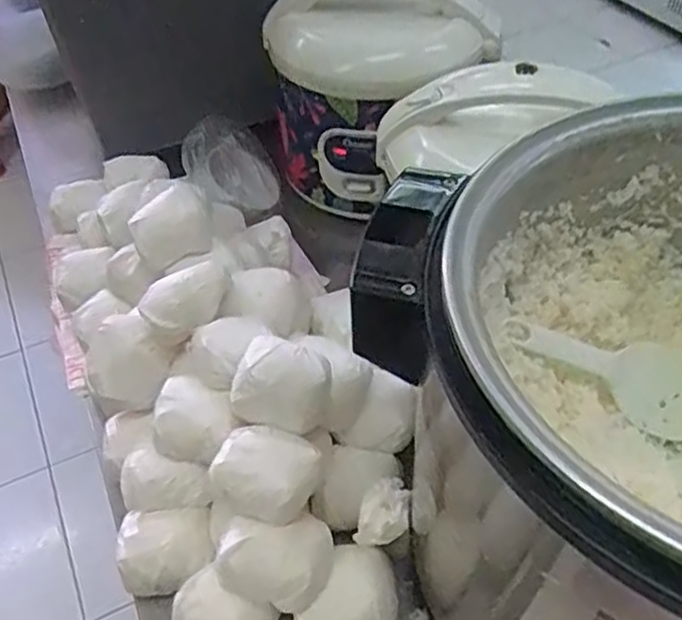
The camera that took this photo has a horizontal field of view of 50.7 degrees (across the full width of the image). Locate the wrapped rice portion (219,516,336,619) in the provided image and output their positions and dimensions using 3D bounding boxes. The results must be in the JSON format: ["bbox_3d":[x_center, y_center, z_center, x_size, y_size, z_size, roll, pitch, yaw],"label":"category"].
[{"bbox_3d":[-0.054,0.195,0.567,0.085,0.048,0.068,7,88,-12],"label":"wrapped rice portion"}]

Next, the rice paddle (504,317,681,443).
[{"bbox_3d":[0.196,0.044,0.513,0.185,0.025,0.071,20,43,-21],"label":"rice paddle"}]

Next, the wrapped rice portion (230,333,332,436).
[{"bbox_3d":[-0.049,0.068,0.586,0.064,0.062,0.063,19,51,20],"label":"wrapped rice portion"}]

